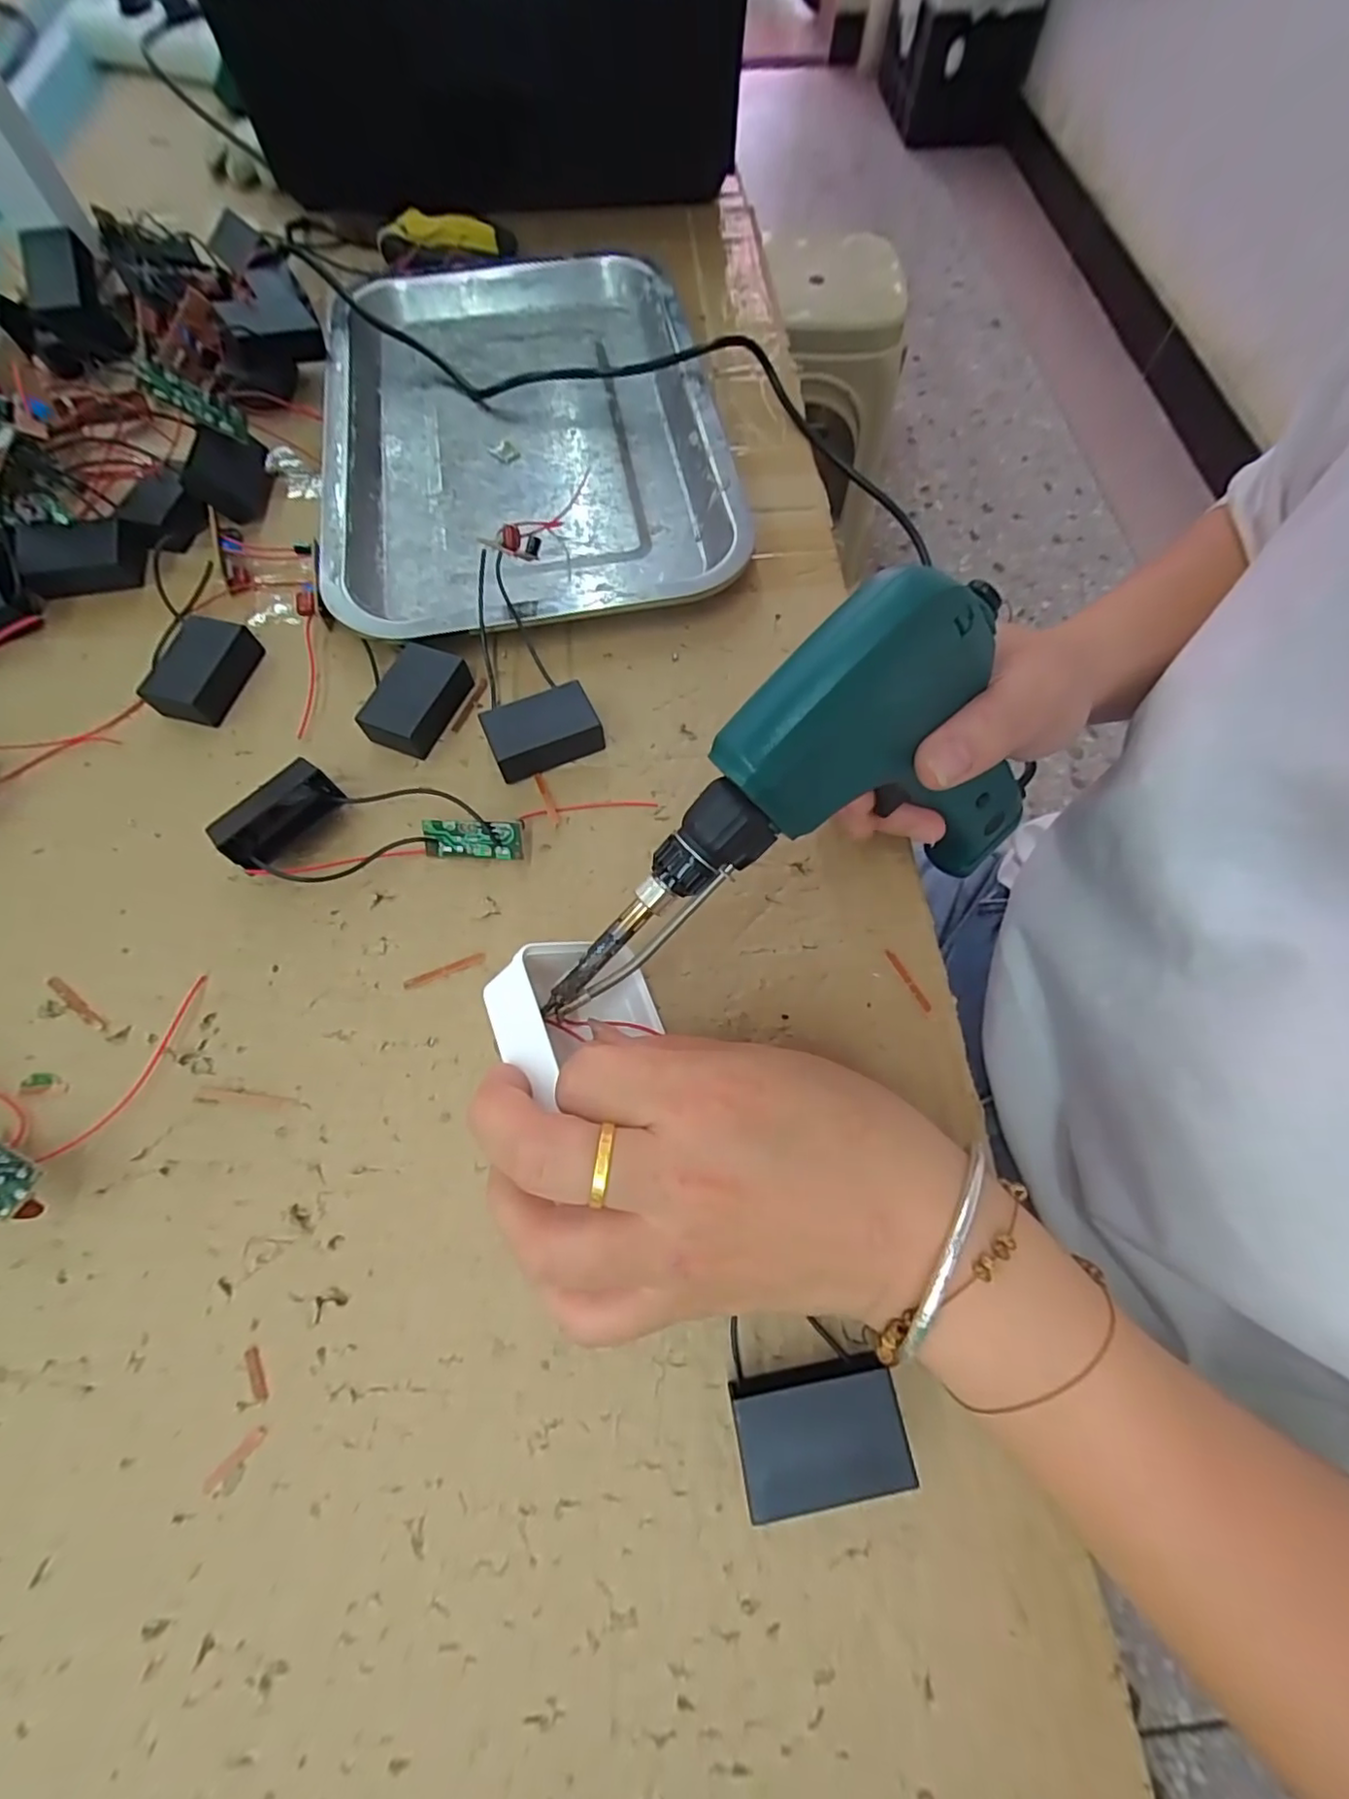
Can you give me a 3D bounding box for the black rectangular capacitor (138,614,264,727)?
[{"bbox_3d":[-0.221,-0.106,0.290,0.033,0.017,0.048,10,69,4],"label":"black rectangular capacitor"}]

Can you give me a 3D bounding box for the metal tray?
[{"bbox_3d":[-0.085,-0.264,0.346,0.207,0.020,0.298,-9,69,-4],"label":"metal tray"}]

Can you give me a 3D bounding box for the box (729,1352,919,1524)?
[{"bbox_3d":[0.042,0.155,0.183,0.046,0.019,0.030,-10,69,-4],"label":"box"}]

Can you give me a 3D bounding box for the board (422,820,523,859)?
[{"bbox_3d":[-0.083,-0.025,0.256,0.043,0.004,0.016,3,107,11],"label":"board"}]

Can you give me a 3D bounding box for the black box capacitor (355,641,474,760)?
[{"bbox_3d":[-0.119,-0.090,0.283,0.033,0.018,0.051,20,70,8],"label":"black box capacitor"}]

